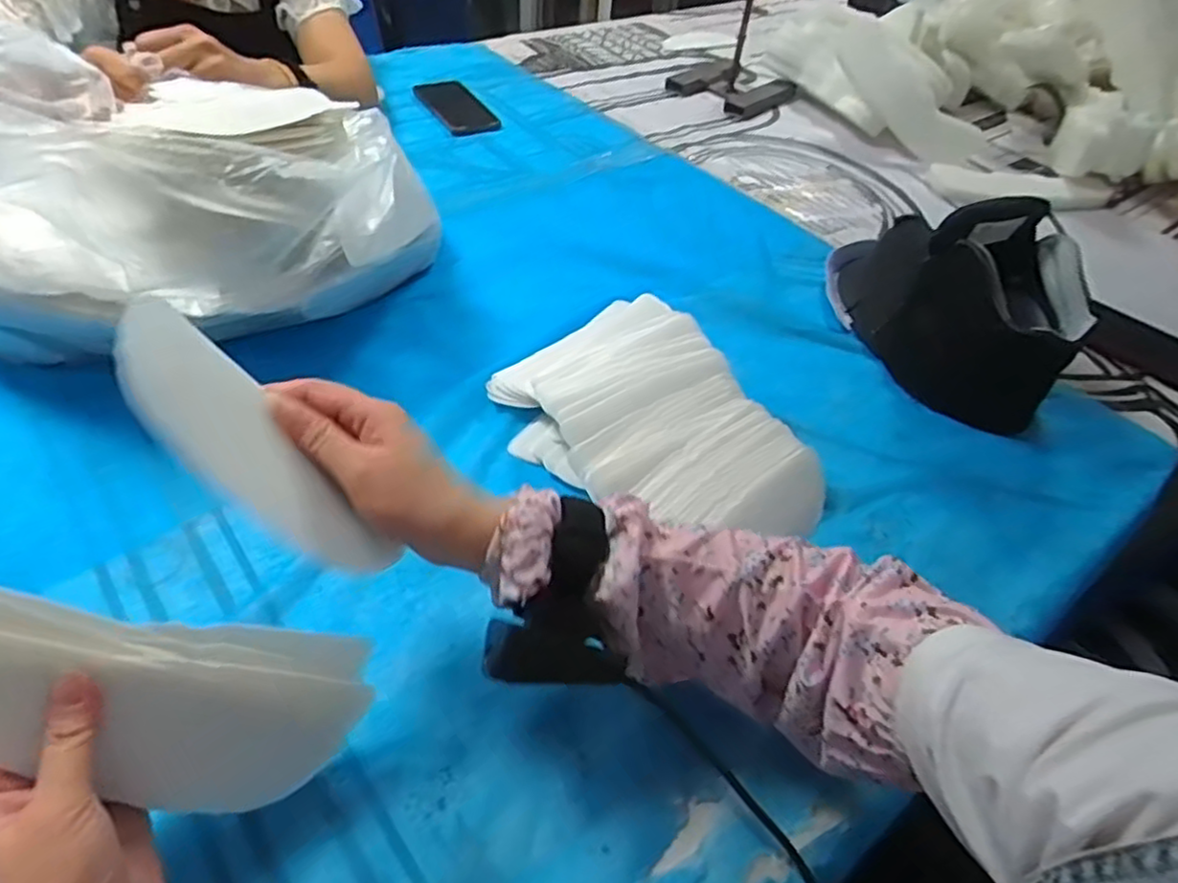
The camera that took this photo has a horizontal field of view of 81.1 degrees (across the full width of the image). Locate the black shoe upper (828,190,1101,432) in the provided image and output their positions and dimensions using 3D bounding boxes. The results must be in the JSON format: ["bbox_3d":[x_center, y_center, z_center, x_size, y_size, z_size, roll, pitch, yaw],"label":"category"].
[{"bbox_3d":[0.334,-0.153,0.660,0.092,0.170,0.285,-9,50,-14],"label":"black shoe upper"}]

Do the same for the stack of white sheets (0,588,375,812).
[{"bbox_3d":[-0.198,0.128,0.326,0.016,0.180,0.087,7,78,50],"label":"stack of white sheets"}]

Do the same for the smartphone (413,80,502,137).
[{"bbox_3d":[-0.202,-0.506,1.039,0.084,0.009,0.183,-24,55,-25],"label":"smartphone"}]

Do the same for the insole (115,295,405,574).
[{"bbox_3d":[-0.161,0.008,0.334,0.009,0.165,0.053,-22,20,35],"label":"insole"}]

